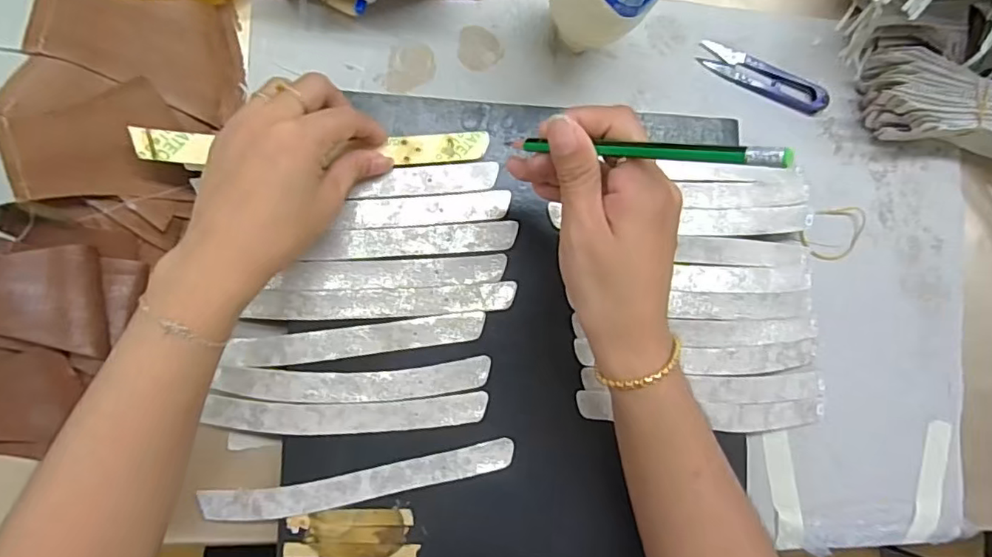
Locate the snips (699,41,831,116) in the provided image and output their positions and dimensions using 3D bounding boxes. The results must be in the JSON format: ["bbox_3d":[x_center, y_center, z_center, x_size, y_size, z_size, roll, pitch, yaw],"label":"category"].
[{"bbox_3d":[0.201,-0.150,0.424,0.101,0.009,0.024,23,86,-6],"label":"snips"}]

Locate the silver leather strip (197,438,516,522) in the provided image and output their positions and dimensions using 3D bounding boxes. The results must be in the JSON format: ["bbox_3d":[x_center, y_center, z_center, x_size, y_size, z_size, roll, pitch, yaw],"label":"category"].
[{"bbox_3d":[-0.085,0.130,0.356,0.194,0.004,0.023,-9,90,-7],"label":"silver leather strip"}]

